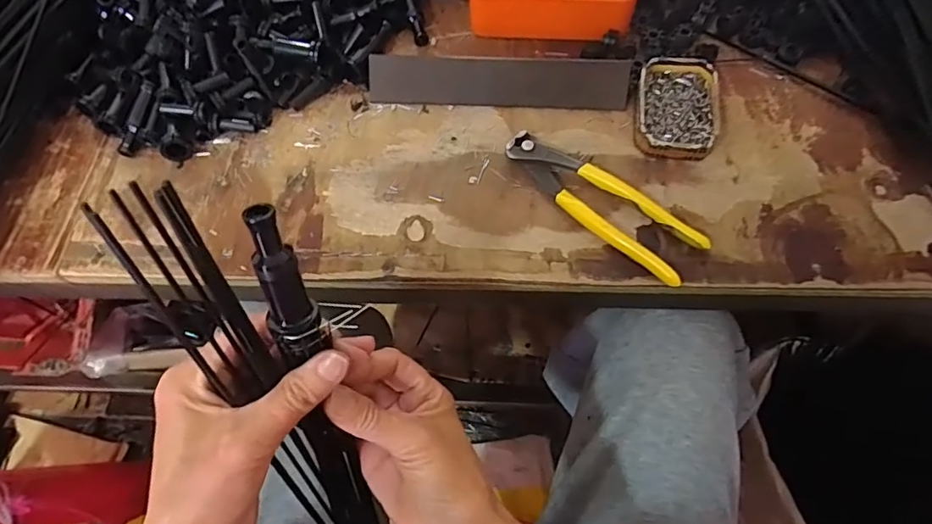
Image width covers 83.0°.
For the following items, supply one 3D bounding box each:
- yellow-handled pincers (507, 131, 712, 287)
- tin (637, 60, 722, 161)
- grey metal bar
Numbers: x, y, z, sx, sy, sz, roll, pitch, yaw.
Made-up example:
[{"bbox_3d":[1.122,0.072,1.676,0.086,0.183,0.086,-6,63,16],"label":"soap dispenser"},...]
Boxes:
[{"bbox_3d":[0.101,-0.048,0.405,0.164,0.013,0.047,38,73,18],"label":"yellow-handled pincers"},{"bbox_3d":[0.173,-0.125,0.431,0.062,0.022,0.090,8,66,7],"label":"tin"},{"bbox_3d":[0.026,-0.152,0.448,0.217,0.006,0.039,4,108,7],"label":"grey metal bar"}]

